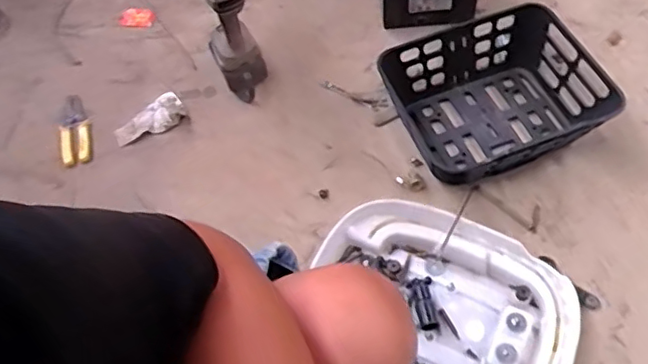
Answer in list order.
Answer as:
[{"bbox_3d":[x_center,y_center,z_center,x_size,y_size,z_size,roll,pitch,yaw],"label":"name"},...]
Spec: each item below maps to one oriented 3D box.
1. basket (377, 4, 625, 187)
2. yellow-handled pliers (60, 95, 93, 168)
[{"bbox_3d":[0.288,-0.138,1.004,0.332,0.112,0.275,-20,58,-11],"label":"basket"},{"bbox_3d":[-0.439,-0.096,1.043,0.052,0.021,0.156,-16,58,-8],"label":"yellow-handled pliers"}]

